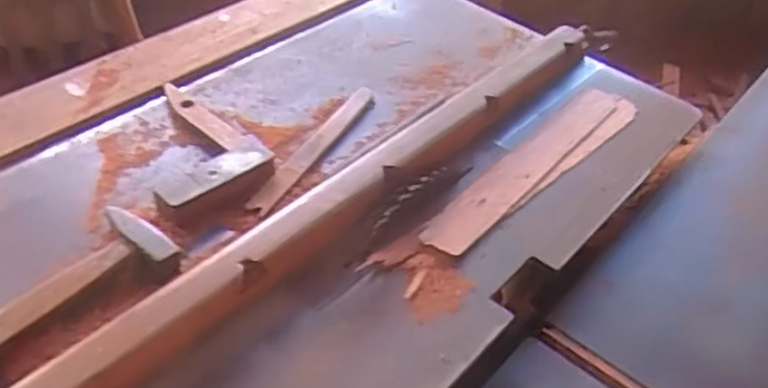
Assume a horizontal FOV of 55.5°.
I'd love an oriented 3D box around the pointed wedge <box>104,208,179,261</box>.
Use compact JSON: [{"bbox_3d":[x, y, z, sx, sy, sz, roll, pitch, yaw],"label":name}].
[{"bbox_3d":[-0.233,0.035,0.688,0.087,0.010,0.023,35,53,21],"label":"pointed wedge"}]

